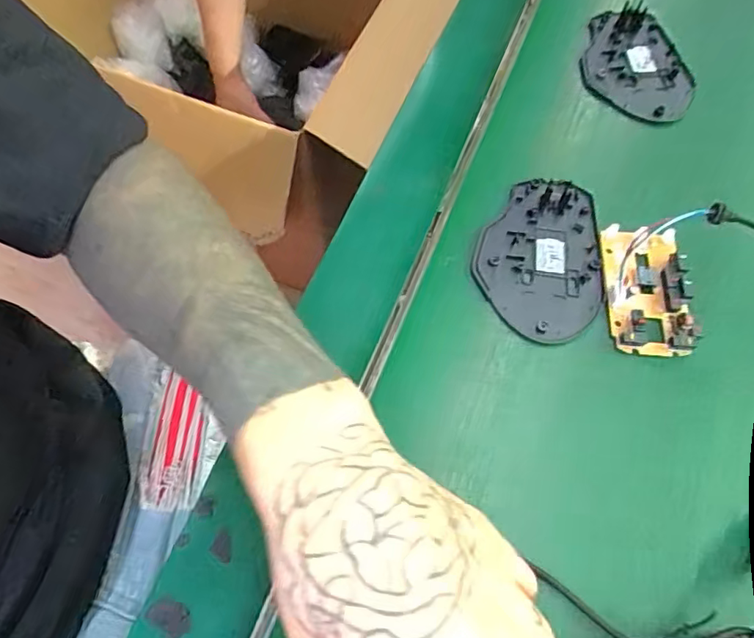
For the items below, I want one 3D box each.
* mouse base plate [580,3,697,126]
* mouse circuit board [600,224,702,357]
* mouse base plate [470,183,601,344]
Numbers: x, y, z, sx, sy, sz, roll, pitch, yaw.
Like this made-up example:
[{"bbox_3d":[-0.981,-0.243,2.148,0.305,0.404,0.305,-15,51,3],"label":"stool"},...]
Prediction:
[{"bbox_3d":[0.190,-0.184,0.408,0.071,0.017,0.103,4,64,-1],"label":"mouse base plate"},{"bbox_3d":[0.155,-0.019,0.320,0.044,0.016,0.079,3,64,0],"label":"mouse circuit board"},{"bbox_3d":[0.097,-0.039,0.333,0.072,0.006,0.107,12,64,5],"label":"mouse base plate"}]

